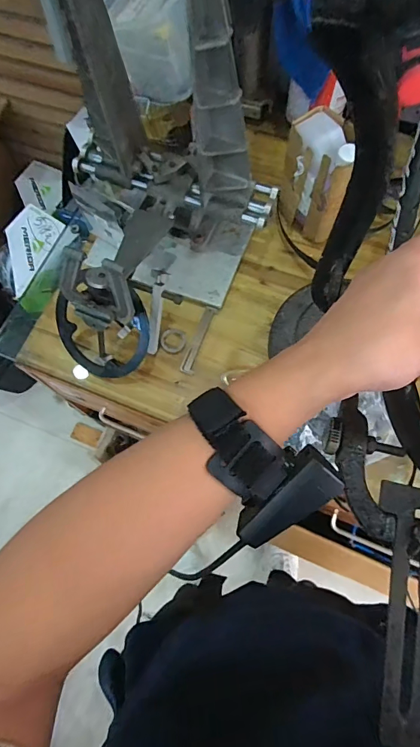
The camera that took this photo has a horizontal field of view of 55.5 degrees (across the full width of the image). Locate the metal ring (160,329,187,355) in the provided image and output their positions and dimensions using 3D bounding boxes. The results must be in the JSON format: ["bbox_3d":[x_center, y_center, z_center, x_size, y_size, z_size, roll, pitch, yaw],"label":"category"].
[{"bbox_3d":[-0.065,-0.058,0.711,0.046,0.009,0.044,-1,70,2],"label":"metal ring"}]

